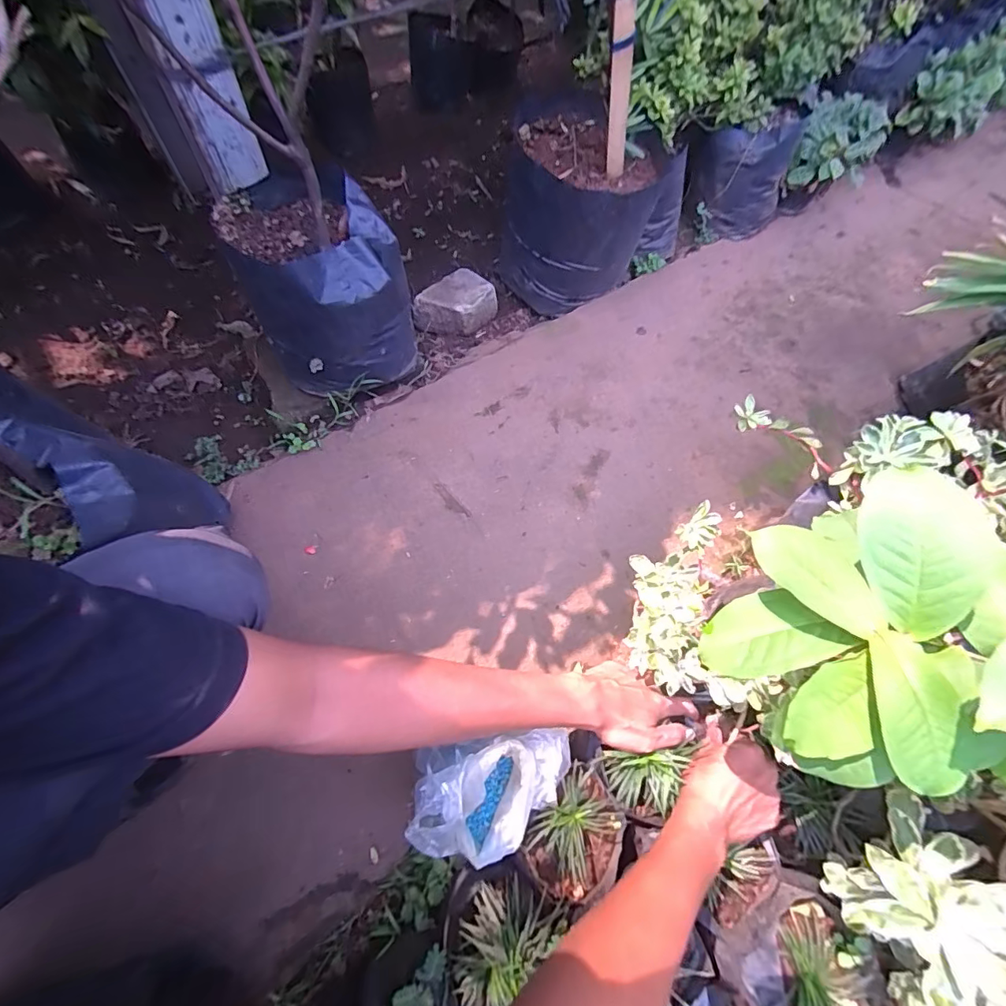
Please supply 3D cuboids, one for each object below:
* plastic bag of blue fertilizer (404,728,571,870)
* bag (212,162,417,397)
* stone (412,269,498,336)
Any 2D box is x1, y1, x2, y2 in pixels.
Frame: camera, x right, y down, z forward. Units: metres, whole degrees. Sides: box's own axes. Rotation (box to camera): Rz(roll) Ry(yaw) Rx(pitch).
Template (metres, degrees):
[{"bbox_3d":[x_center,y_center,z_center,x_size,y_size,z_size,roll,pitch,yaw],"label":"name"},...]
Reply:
[{"bbox_3d":[-0.009,0.278,0.443,0.162,0.065,0.097,-7,67,-9],"label":"plastic bag of blue fertilizer"},{"bbox_3d":[-0.254,-0.314,0.686,0.209,0.193,0.229,-19,70,-14],"label":"bag"},{"bbox_3d":[-0.094,-0.369,0.920,0.151,0.086,0.100,-40,76,-20],"label":"stone"}]

